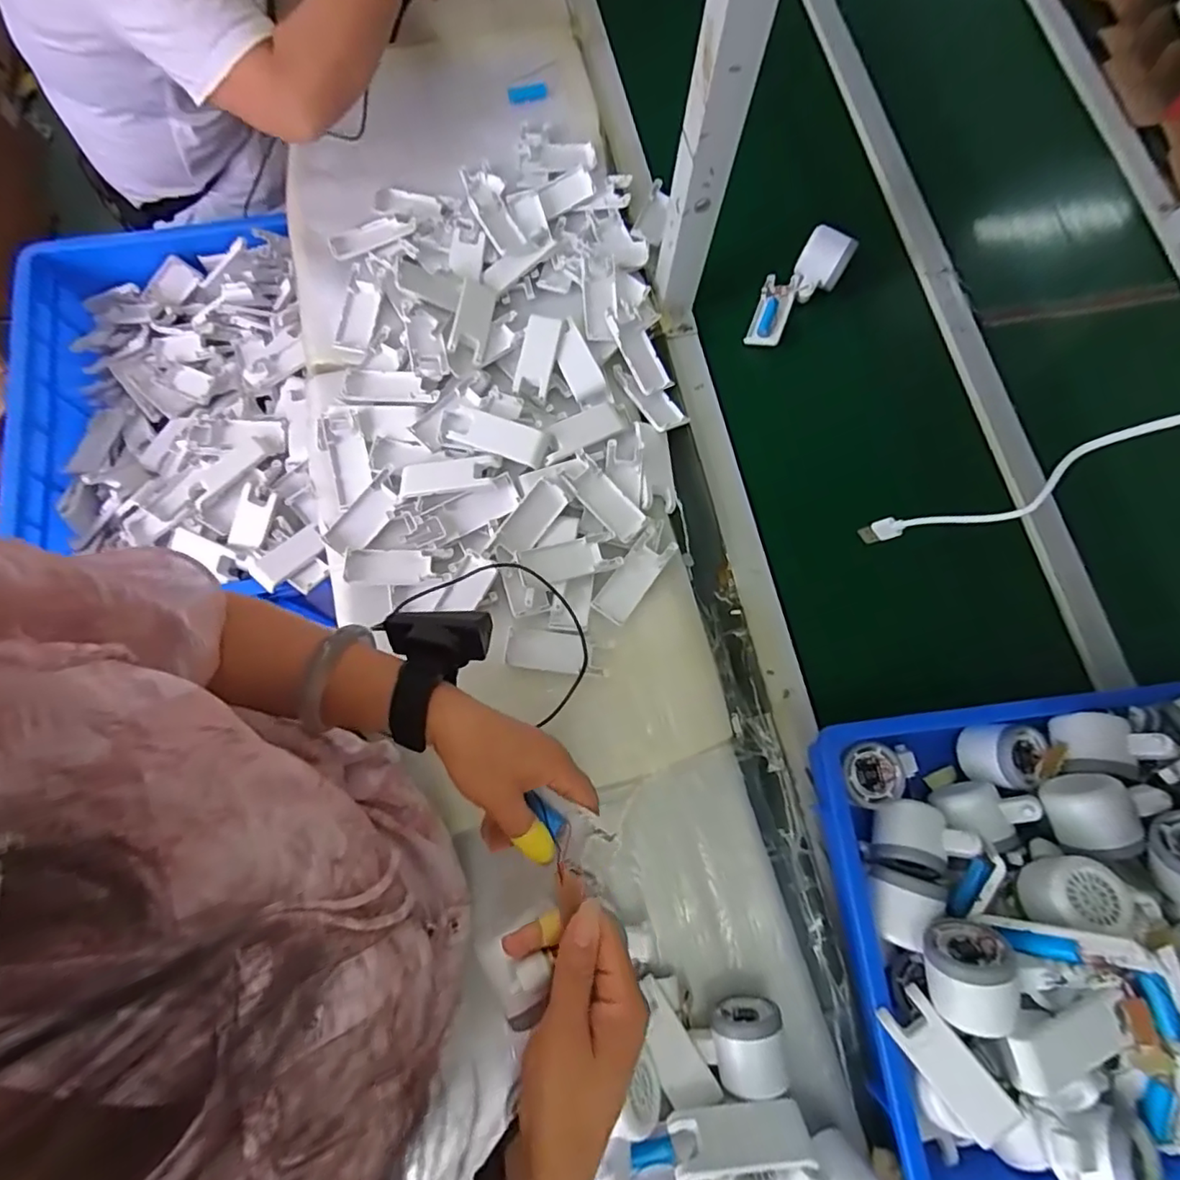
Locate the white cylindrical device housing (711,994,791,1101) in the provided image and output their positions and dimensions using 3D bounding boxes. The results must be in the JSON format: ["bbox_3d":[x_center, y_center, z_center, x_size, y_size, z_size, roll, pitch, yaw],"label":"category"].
[{"bbox_3d":[0.133,0.381,0.475,0.056,0.060,0.055,-9,76,-4],"label":"white cylindrical device housing"}]

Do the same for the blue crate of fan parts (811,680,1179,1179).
[{"bbox_3d":[0.484,0.271,0.475,0.531,0.141,0.367,-6,75,-4],"label":"blue crate of fan parts"}]

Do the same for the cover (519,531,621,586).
[{"bbox_3d":[-0.021,-0.031,0.574,0.101,0.012,0.038,-15,76,-6],"label":"cover"}]

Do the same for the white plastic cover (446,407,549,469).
[{"bbox_3d":[-0.094,-0.157,0.582,0.099,0.013,0.037,21,75,3],"label":"white plastic cover"}]

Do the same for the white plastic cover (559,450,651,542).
[{"bbox_3d":[0.017,-0.093,0.587,0.038,0.008,0.100,-44,93,-6],"label":"white plastic cover"}]

